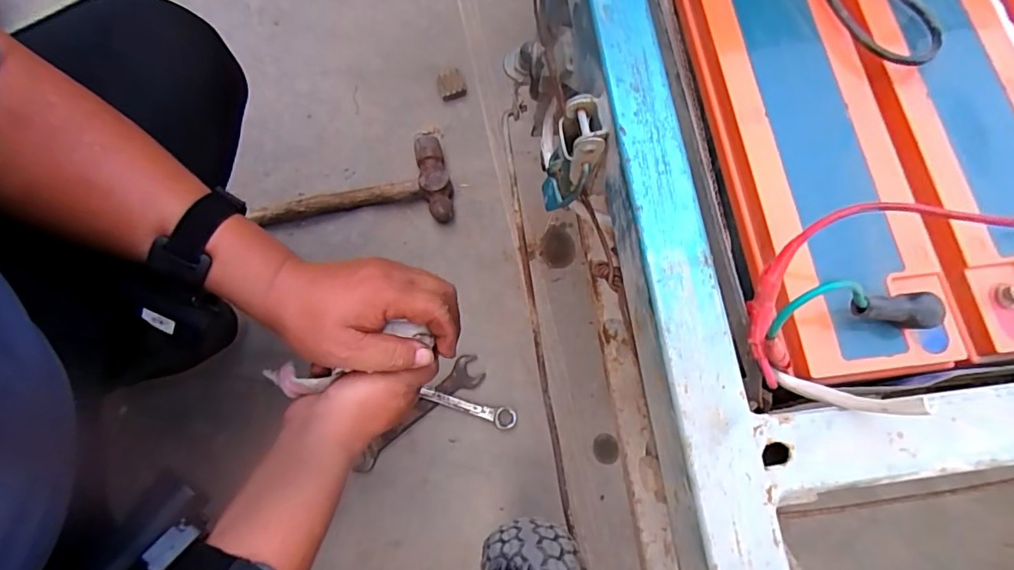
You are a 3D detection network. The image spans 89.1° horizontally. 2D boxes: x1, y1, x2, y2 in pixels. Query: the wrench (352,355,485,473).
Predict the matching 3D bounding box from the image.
[{"bbox_3d":[-0.114,0.162,0.656,0.195,0.008,0.042,-37,78,-11],"label":"wrench"}]

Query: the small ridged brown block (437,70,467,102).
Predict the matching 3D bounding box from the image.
[{"bbox_3d":[-0.087,-0.307,0.789,0.040,0.019,0.047,-16,75,-6],"label":"small ridged brown block"}]

